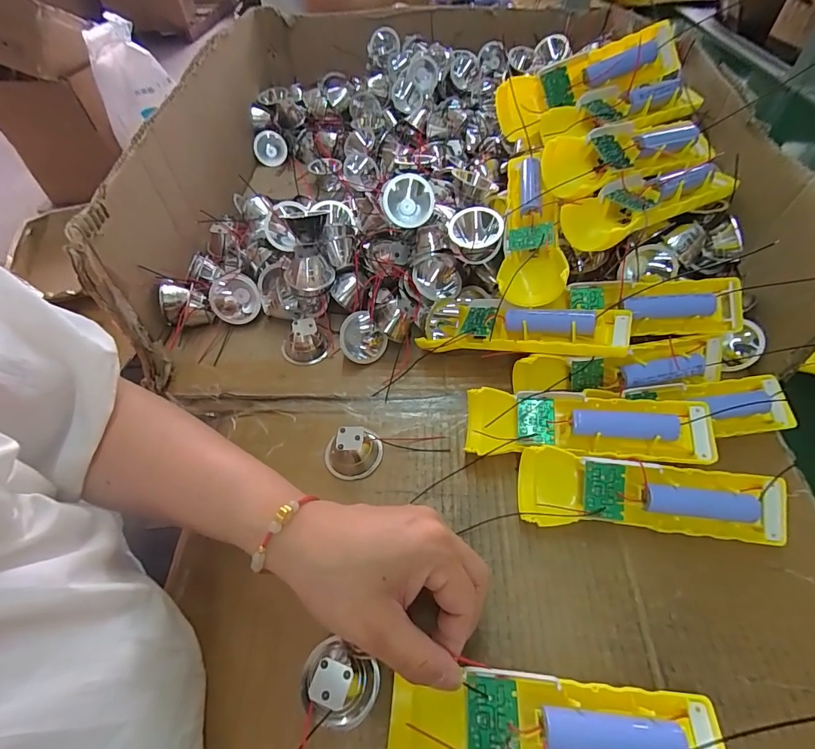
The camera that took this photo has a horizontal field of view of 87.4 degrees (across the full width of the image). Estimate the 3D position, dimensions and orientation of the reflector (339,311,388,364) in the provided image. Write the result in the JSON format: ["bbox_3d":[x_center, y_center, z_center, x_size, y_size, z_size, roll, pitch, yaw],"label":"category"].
[{"bbox_3d":[-0.038,-0.030,0.365,0.039,0.025,0.043,-39,80,24],"label":"reflector"}]

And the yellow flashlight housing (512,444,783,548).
[{"bbox_3d":[0.153,0.078,0.276,0.155,0.026,0.046,3,82,12],"label":"yellow flashlight housing"}]

